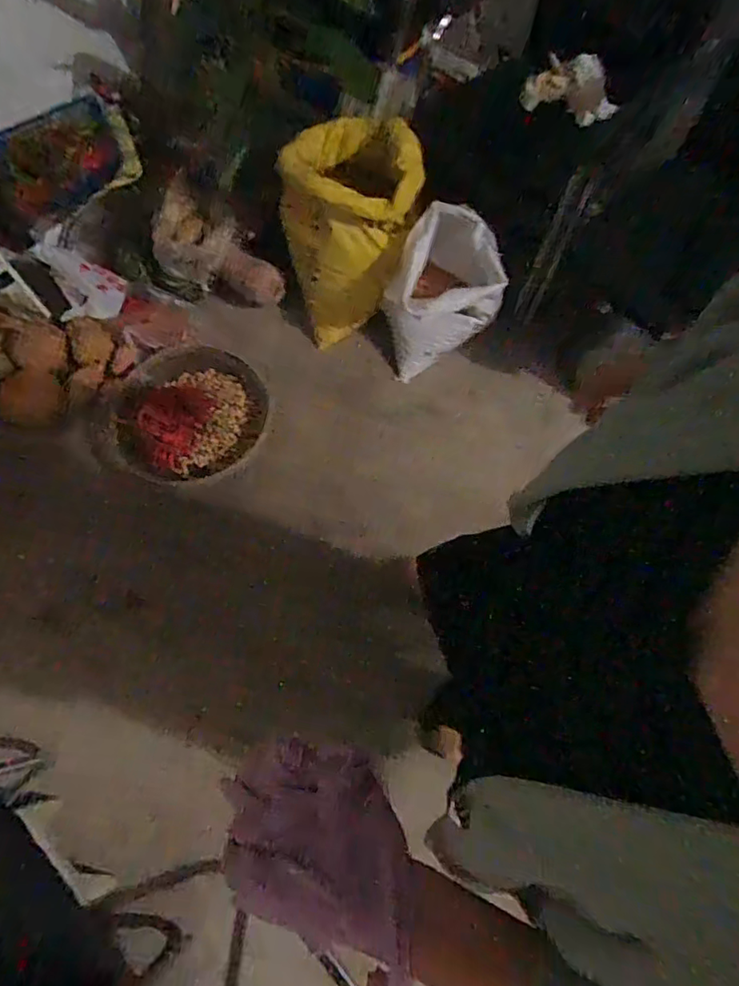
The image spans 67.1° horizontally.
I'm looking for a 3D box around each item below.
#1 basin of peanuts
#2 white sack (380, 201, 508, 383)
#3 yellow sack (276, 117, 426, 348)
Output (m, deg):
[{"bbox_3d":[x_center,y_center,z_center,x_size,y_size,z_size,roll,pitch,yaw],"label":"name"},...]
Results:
[{"bbox_3d":[-0.525,-0.223,1.555,0.431,0.120,0.395,0,69,1],"label":"basin of peanuts"},{"bbox_3d":[0.172,-0.524,1.480,0.253,0.343,0.253,-17,70,-6],"label":"white sack"},{"bbox_3d":[-0.043,-0.690,1.469,0.328,0.400,0.360,-17,70,-6],"label":"yellow sack"}]

